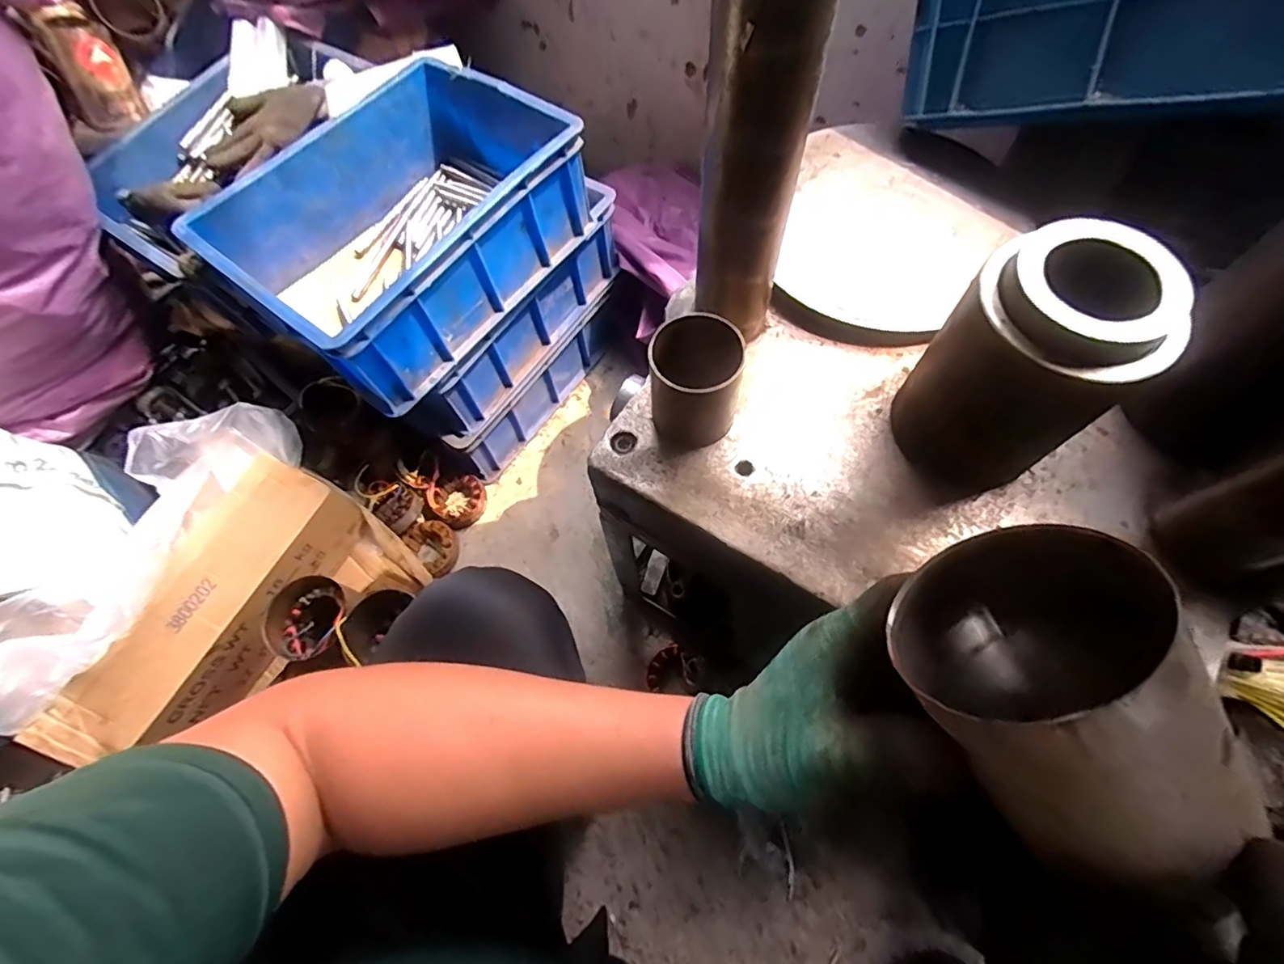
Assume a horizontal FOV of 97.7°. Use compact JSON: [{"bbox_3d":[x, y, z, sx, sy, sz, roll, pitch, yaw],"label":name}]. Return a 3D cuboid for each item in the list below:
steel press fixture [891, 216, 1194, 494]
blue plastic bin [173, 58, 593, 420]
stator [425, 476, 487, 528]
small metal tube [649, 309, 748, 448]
[{"bbox_3d":[0.252,-0.074,0.379,0.093,0.164,0.106,-34,69,-12],"label":"steel press fixture"},{"bbox_3d":[-0.294,-0.327,0.712,0.289,0.145,0.400,34,72,16],"label":"blue plastic bin"},{"bbox_3d":[-0.298,0.029,0.919,0.077,0.057,0.083,-1,66,2],"label":"stator"},{"bbox_3d":[0.043,-0.079,0.444,0.068,0.087,0.079,16,68,10],"label":"small metal tube"}]

